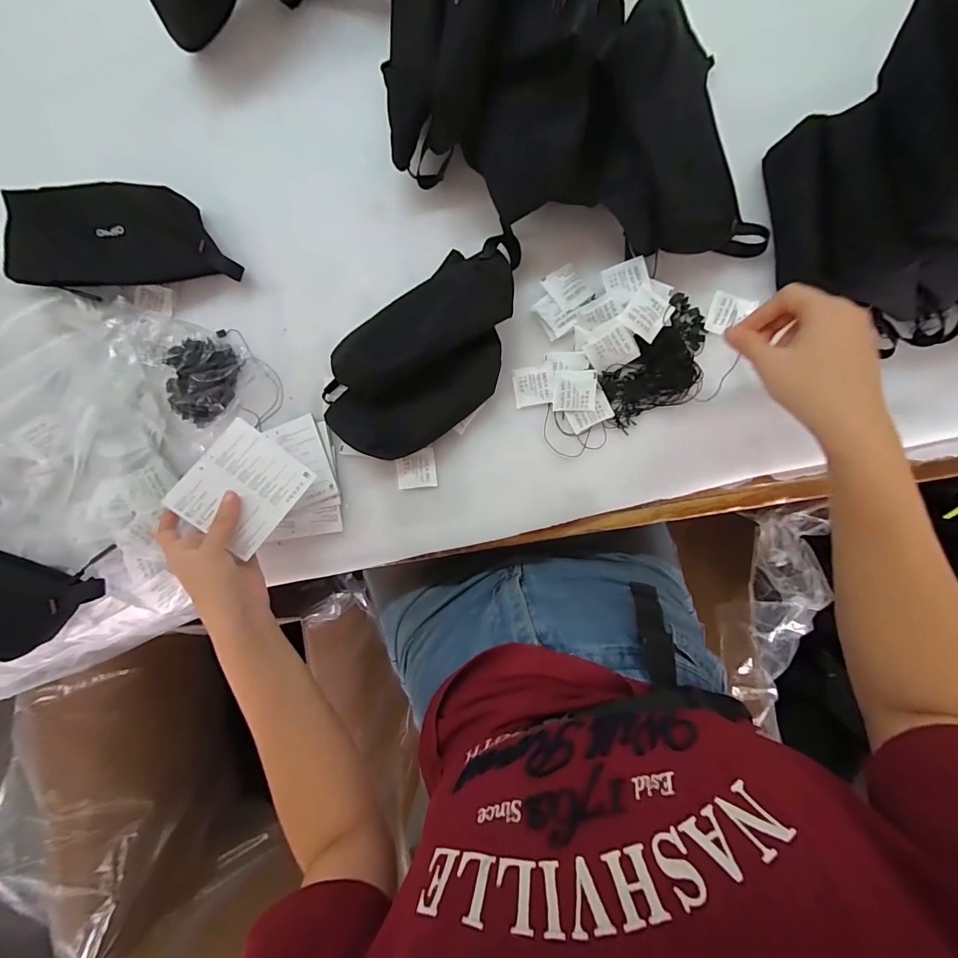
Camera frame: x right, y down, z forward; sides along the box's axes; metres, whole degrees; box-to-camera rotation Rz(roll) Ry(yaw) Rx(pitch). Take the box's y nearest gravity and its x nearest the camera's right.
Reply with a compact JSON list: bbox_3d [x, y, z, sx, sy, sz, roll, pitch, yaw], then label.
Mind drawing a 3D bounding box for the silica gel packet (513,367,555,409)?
[{"bbox_3d":[0.055,-0.093,0.418,0.039,0.004,0.039,-6,91,6],"label":"silica gel packet"}]

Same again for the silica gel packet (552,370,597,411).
[{"bbox_3d":[0.095,-0.088,0.411,0.040,0.009,0.040,3,93,5],"label":"silica gel packet"}]

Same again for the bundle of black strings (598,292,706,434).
[{"bbox_3d":[0.177,-0.107,0.403,0.075,0.012,0.131,45,95,2],"label":"bundle of black strings"}]

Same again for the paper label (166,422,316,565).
[{"bbox_3d":[-0.216,0.007,0.382,0.088,0.006,0.097,36,79,-5],"label":"paper label"}]

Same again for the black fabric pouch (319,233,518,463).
[{"bbox_3d":[-0.045,-0.124,0.398,0.252,0.064,0.133,-39,89,6],"label":"black fabric pouch"}]

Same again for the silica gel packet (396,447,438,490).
[{"bbox_3d":[-0.065,-0.010,0.429,0.041,0.004,0.039,-7,92,5],"label":"silica gel packet"}]

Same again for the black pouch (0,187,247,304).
[{"bbox_3d":[-0.360,-0.246,0.420,0.207,0.030,0.093,-5,102,-7],"label":"black pouch"}]

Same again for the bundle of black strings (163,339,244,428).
[{"bbox_3d":[-0.301,-0.105,0.436,0.076,0.037,0.092,27,95,3],"label":"bundle of black strings"}]

